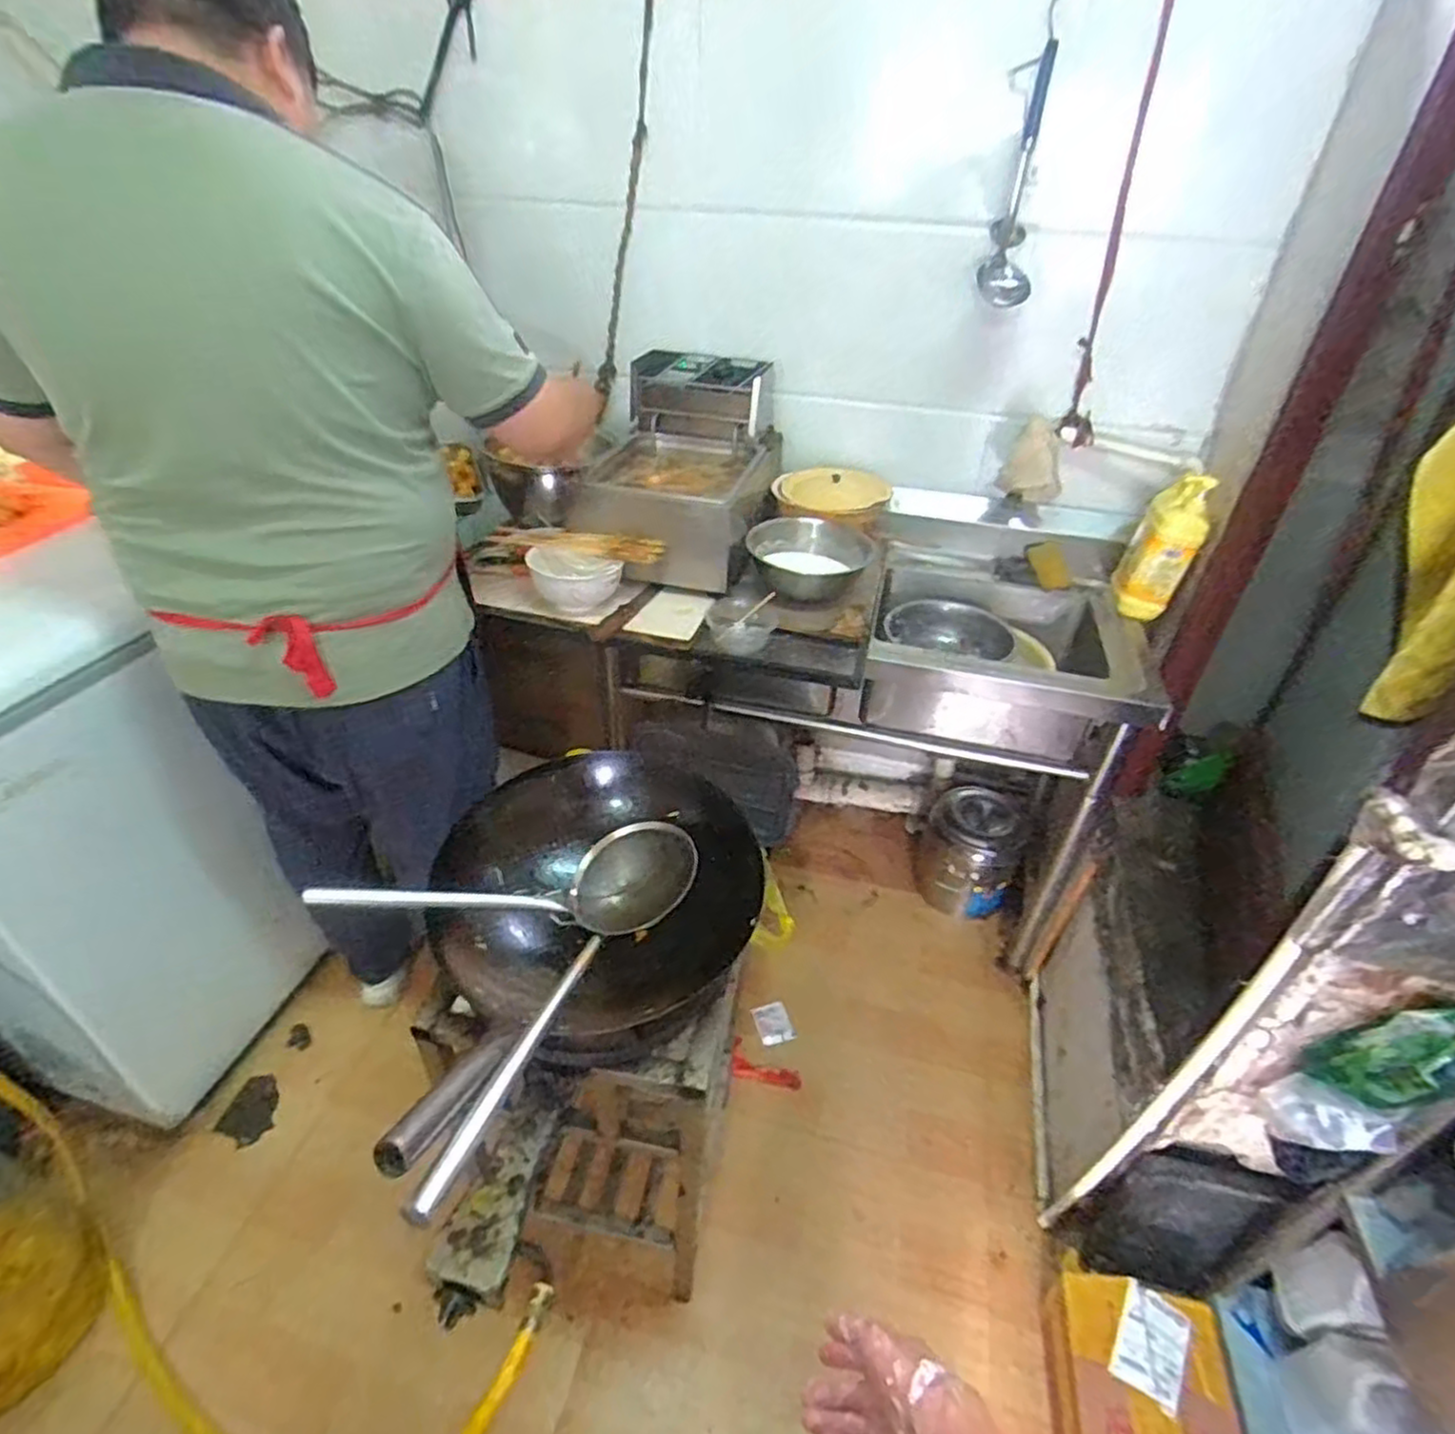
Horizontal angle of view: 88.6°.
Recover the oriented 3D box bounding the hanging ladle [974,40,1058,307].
[{"bbox_3d":[0.514,-0.918,1.285,0.089,0.352,0.077,13,38,13],"label":"hanging ladle"}]

